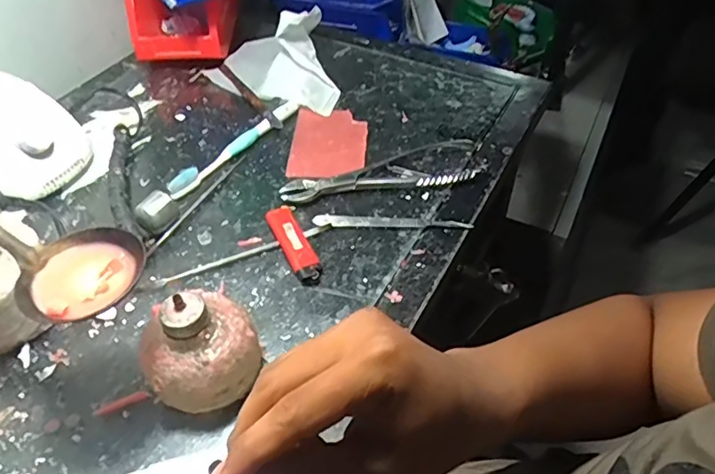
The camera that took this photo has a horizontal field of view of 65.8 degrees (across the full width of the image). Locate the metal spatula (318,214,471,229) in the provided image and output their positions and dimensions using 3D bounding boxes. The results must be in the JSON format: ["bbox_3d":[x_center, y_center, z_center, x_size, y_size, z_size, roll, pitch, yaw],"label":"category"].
[{"bbox_3d":[0.031,-0.014,0.495,0.138,0.006,0.015,1,48,2],"label":"metal spatula"}]

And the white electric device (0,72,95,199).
[{"bbox_3d":[-0.335,-0.094,0.522,0.140,0.076,0.106,22,52,18],"label":"white electric device"}]

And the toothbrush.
[{"bbox_3d":[-0.121,-0.095,0.558,0.022,0.018,0.172,30,55,24],"label":"toothbrush"}]

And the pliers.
[{"bbox_3d":[0.022,-0.064,0.536,0.193,0.011,0.059,-9,49,-8],"label":"pliers"}]

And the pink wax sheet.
[{"bbox_3d":[-0.029,-0.095,0.570,0.076,0.008,0.114,2,48,3],"label":"pink wax sheet"}]

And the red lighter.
[{"bbox_3d":[-0.054,0.003,0.470,0.025,0.017,0.088,-22,52,-18],"label":"red lighter"}]

